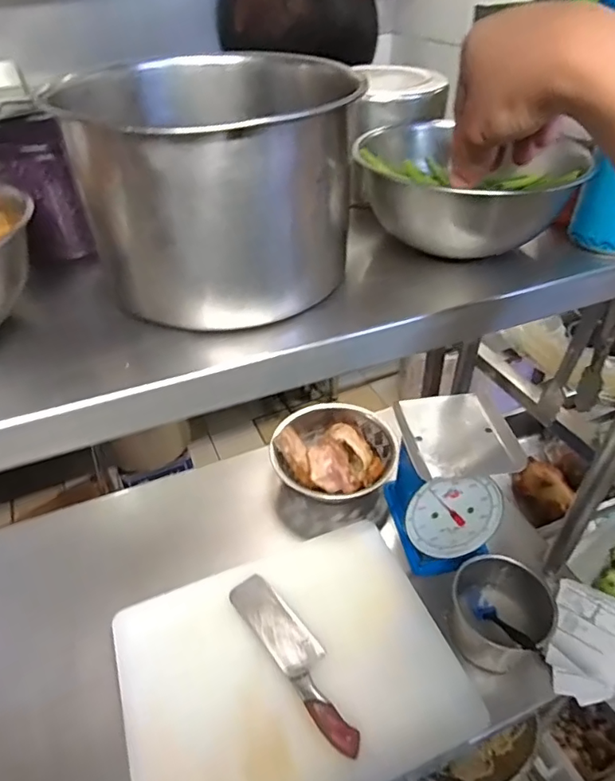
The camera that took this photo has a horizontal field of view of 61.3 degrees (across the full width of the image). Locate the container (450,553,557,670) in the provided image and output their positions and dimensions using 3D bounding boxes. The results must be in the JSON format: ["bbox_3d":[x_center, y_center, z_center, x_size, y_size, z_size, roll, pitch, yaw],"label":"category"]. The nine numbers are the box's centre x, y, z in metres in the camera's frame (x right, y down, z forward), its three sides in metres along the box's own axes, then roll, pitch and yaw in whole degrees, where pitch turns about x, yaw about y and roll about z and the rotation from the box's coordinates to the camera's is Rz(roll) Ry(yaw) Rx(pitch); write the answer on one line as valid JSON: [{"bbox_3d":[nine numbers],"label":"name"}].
[{"bbox_3d":[0.273,0.321,0.744,0.132,0.113,0.112,20,46,24],"label":"container"}]

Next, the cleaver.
[{"bbox_3d":[-0.015,0.368,0.730,0.065,0.028,0.276,-27,46,-26],"label":"cleaver"}]

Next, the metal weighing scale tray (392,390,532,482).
[{"bbox_3d":[0.225,0.065,0.802,0.163,0.043,0.180,-6,41,-4],"label":"metal weighing scale tray"}]

